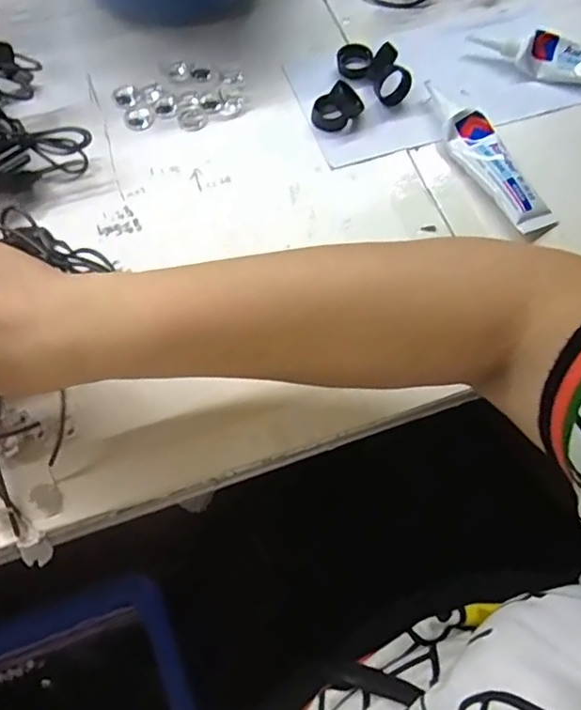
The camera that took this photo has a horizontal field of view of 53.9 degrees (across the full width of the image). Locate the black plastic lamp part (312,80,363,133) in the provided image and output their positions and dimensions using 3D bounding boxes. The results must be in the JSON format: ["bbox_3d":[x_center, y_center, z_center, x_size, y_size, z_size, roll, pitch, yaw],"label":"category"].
[{"bbox_3d":[0.037,-0.194,0.444,0.040,0.024,0.026,-25,70,-12],"label":"black plastic lamp part"}]

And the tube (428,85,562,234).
[{"bbox_3d":[0.143,-0.149,0.426,0.032,0.019,0.143,-27,71,-13],"label":"tube"}]

